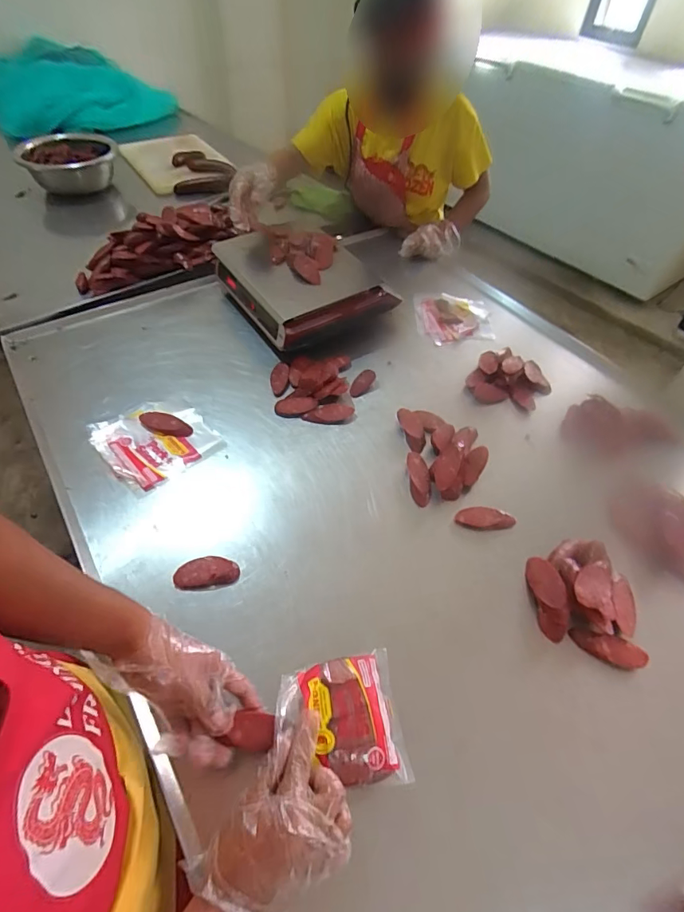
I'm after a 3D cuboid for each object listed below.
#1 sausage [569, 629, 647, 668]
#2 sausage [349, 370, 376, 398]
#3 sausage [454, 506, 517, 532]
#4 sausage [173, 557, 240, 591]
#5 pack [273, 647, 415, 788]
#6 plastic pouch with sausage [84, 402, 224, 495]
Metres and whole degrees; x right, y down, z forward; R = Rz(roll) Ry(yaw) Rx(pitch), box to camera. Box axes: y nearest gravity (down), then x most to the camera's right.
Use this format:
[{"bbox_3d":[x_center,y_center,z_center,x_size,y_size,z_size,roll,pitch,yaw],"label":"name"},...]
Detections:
[{"bbox_3d":[0.361,0.262,0.616,0.094,0.022,0.031,14,53,10],"label":"sausage"},{"bbox_3d":[0.042,-0.146,0.932,0.026,0.021,0.068,35,75,24],"label":"sausage"},{"bbox_3d":[0.233,0.102,0.741,0.095,0.005,0.040,2,51,0],"label":"sausage"},{"bbox_3d":[-0.201,0.174,0.677,0.090,0.017,0.046,-7,52,-7],"label":"sausage"},{"bbox_3d":[0.003,0.311,0.540,0.139,0.032,0.136,4,51,-20],"label":"pack"},{"bbox_3d":[-0.332,-0.028,0.818,0.178,0.011,0.163,-34,70,-32],"label":"plastic pouch with sausage"}]

